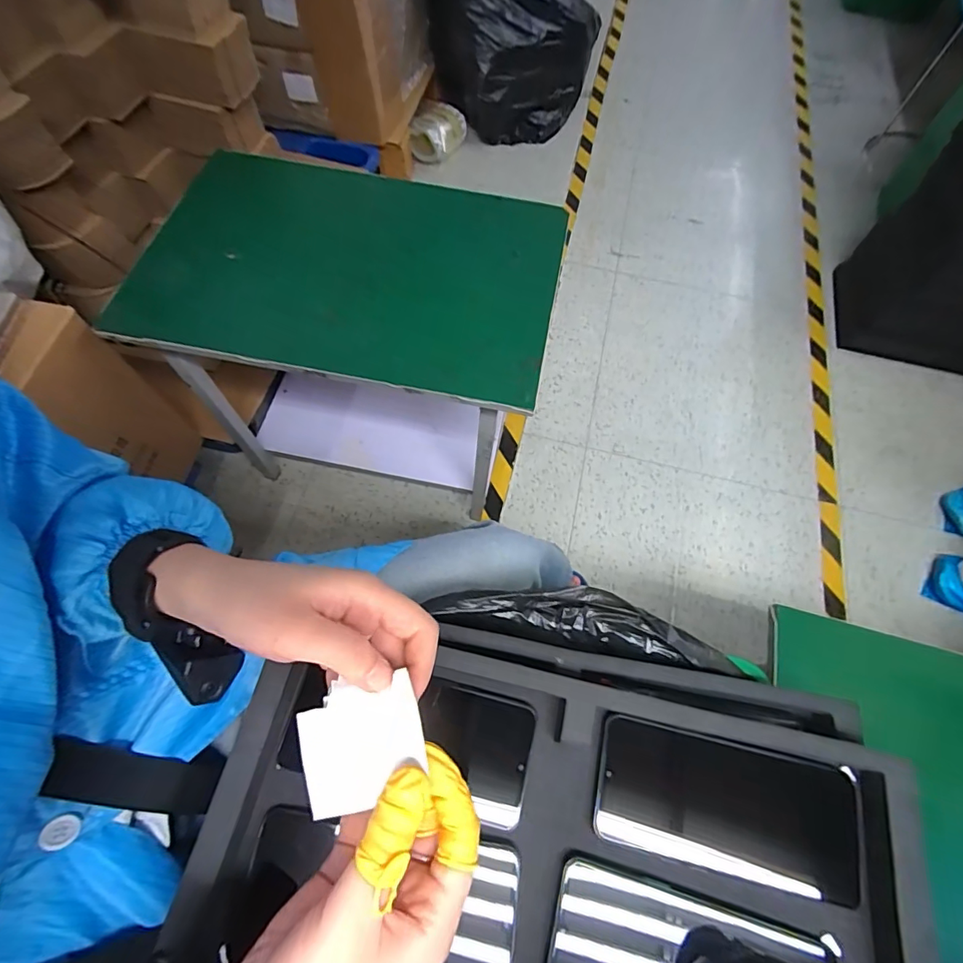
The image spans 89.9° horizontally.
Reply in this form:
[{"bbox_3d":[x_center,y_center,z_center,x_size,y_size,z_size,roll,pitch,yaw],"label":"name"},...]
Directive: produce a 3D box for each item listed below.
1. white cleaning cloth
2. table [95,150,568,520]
[{"bbox_3d":[-0.054,0.116,0.216,0.053,0.010,0.049,-12,66,-9],"label":"white cleaning cloth"},{"bbox_3d":[-0.187,-0.225,0.882,0.561,0.427,0.398,14,66,4],"label":"table"}]

